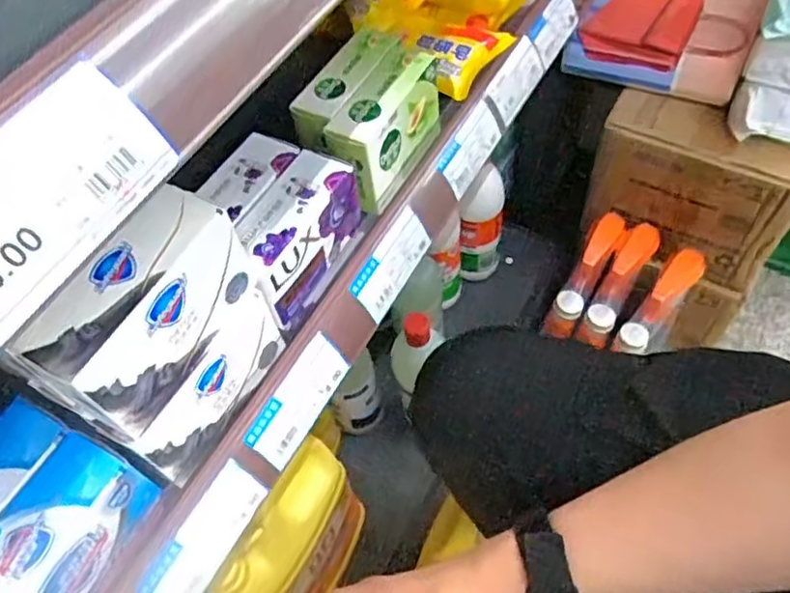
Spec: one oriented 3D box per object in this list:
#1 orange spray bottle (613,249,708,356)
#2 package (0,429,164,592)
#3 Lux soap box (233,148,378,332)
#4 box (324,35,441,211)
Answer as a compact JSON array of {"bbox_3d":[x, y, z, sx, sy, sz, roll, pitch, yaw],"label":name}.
[{"bbox_3d":[0.303,0.004,0.722,0.045,0.040,0.145,34,86,23],"label":"orange spray bottle"},{"bbox_3d":[-0.157,0.118,0.295,0.037,0.049,0.097,25,62,19],"label":"package"},{"bbox_3d":[-0.055,-0.037,0.387,0.038,0.064,0.104,24,62,19],"label":"Lux soap box"},{"bbox_3d":[-0.006,-0.113,0.433,0.036,0.065,0.098,21,61,18],"label":"box"}]

